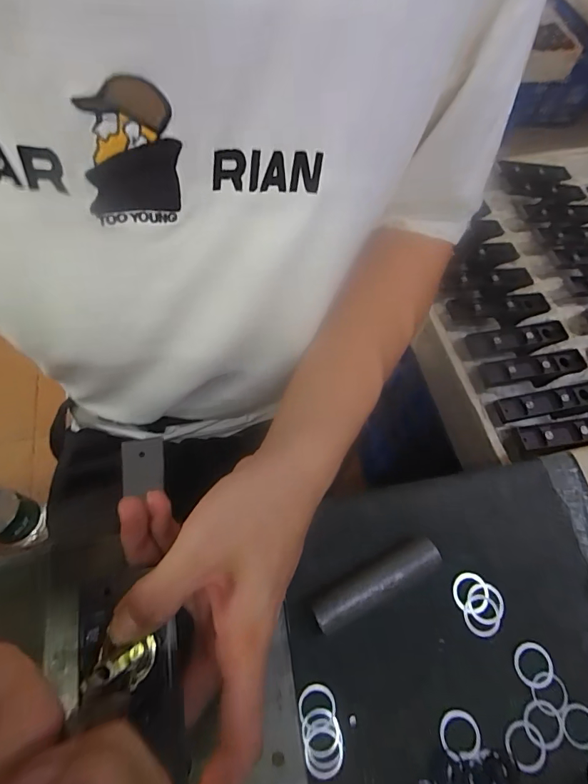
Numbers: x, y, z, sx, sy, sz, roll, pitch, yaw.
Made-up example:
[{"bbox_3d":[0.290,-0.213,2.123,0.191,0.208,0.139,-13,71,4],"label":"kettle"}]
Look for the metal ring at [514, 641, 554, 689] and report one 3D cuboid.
[{"bbox_3d":[0.161,0.183,0.286,0.025,0.004,0.026,1,64,-3],"label":"metal ring"}]

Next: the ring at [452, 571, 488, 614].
[{"bbox_3d":[0.125,0.141,0.300,0.025,0.004,0.026,1,64,-3],"label":"ring"}]

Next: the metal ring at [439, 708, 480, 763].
[{"bbox_3d":[0.104,0.214,0.266,0.025,0.004,0.026,1,64,-3],"label":"metal ring"}]

